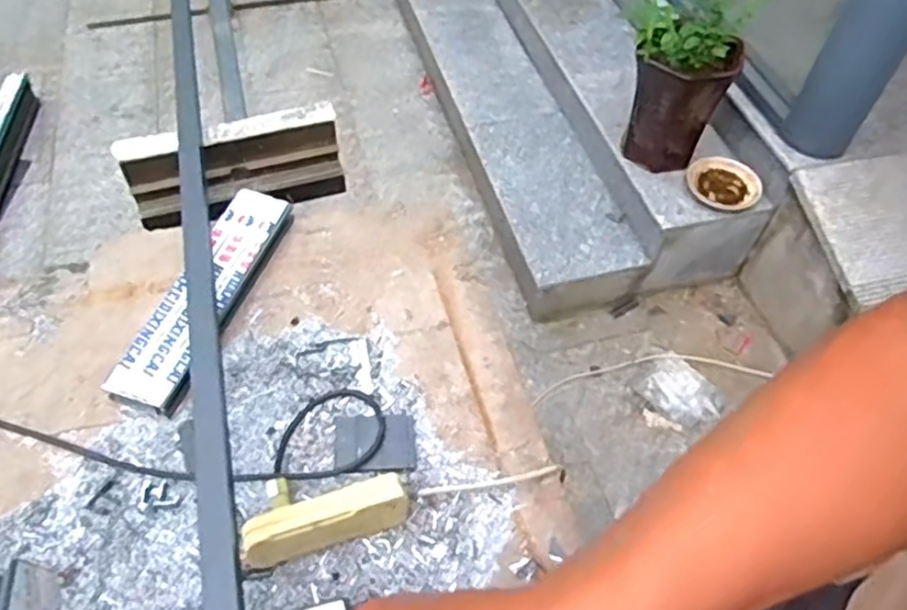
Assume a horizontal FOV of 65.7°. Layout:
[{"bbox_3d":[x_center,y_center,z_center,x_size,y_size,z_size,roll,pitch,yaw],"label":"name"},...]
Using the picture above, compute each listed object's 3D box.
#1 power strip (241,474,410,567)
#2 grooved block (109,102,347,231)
[{"bbox_3d":[-0.127,0.217,0.713,0.167,0.052,0.047,-13,55,-12],"label":"power strip"},{"bbox_3d":[-0.314,-0.196,1.021,0.305,0.124,0.064,-15,55,-14],"label":"grooved block"}]

